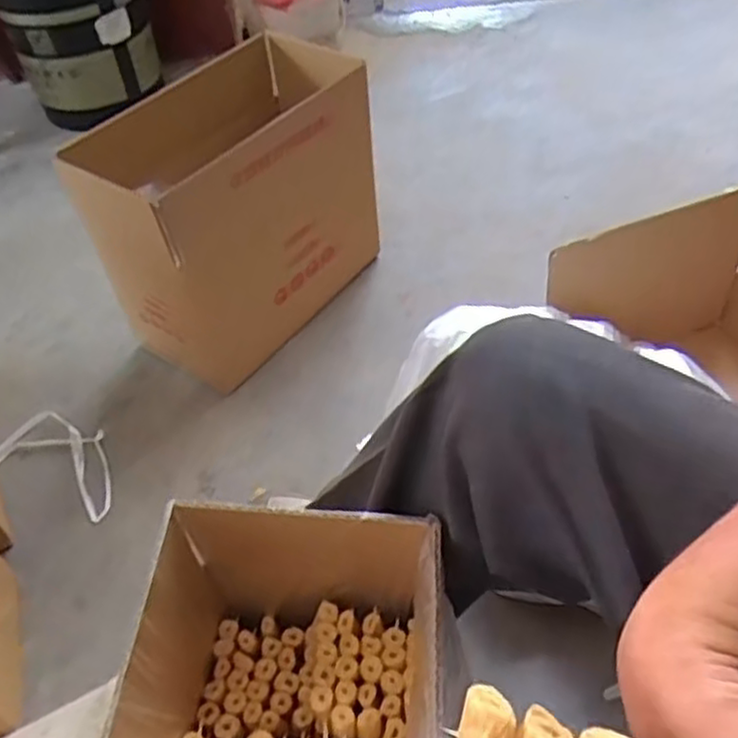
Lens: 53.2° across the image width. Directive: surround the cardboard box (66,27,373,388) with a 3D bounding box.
[{"bbox_3d":[-0.177,-0.203,0.991,0.361,0.338,0.229,-39,54,-25],"label":"cardboard box"}]

